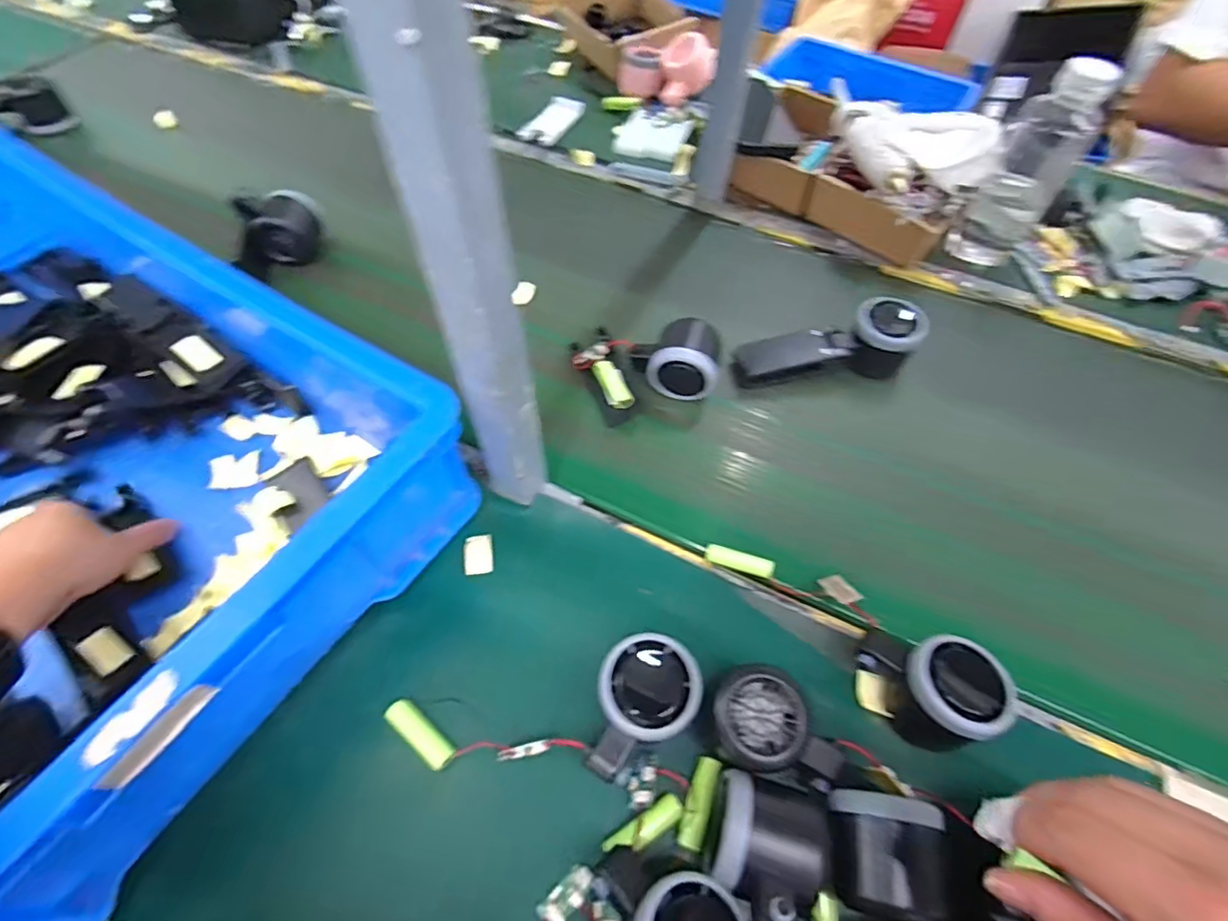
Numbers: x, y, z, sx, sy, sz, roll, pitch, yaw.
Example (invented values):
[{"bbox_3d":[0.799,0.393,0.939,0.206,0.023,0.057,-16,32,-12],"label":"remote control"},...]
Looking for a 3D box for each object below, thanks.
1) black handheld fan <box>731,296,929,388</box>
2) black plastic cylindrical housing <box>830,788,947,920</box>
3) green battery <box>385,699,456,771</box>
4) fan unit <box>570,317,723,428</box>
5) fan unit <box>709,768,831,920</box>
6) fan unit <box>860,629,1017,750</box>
[{"bbox_3d":[0.197,-0.104,0.534,0.167,0.041,0.062,-11,58,7],"label":"black handheld fan"},{"bbox_3d":[0.146,0.216,0.317,0.052,0.052,0.056,8,58,4],"label":"black plastic cylindrical housing"},{"bbox_3d":[-0.120,0.170,0.355,0.049,0.013,0.017,36,64,19],"label":"green battery"},{"bbox_3d":[0.027,-0.084,0.520,0.133,0.050,0.088,5,58,2],"label":"fan unit"},{"bbox_3d":[0.080,0.208,0.299,0.059,0.056,0.074,19,59,10],"label":"fan unit"},{"bbox_3d":[0.196,0.144,0.362,0.076,0.056,0.058,12,58,6],"label":"fan unit"}]

